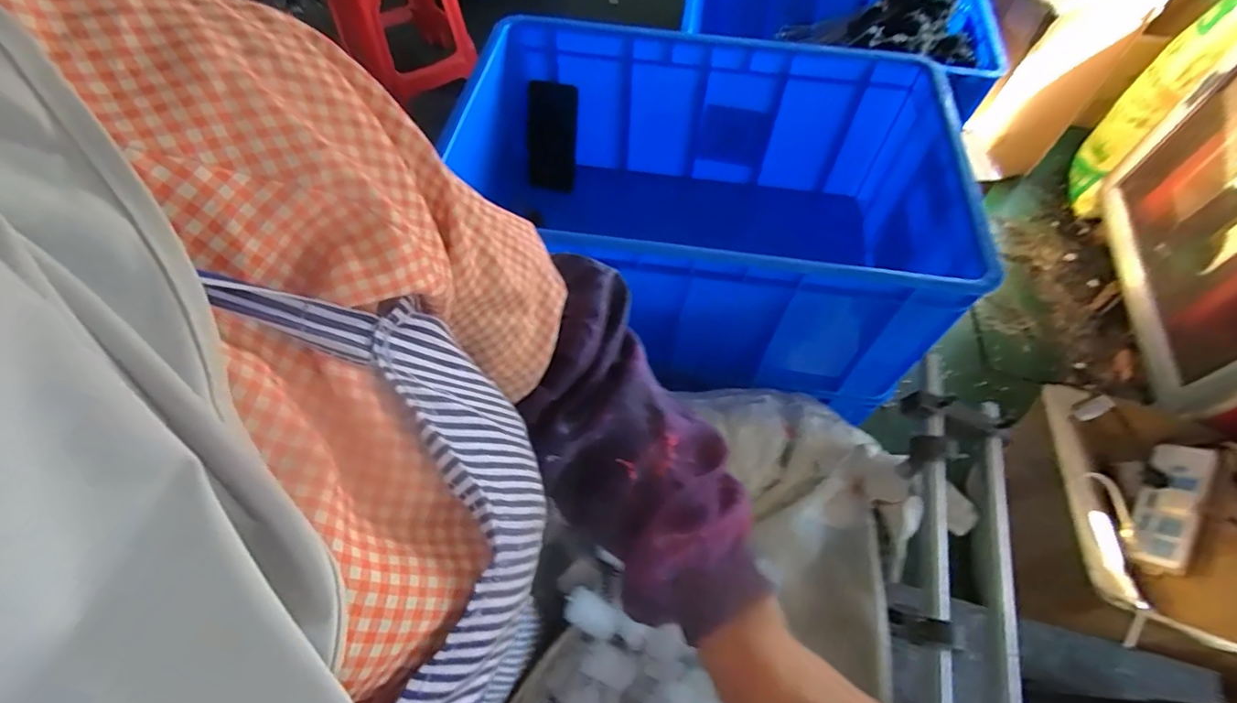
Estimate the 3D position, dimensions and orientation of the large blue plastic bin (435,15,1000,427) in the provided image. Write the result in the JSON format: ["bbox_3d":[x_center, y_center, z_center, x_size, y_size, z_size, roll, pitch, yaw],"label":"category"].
[{"bbox_3d":[0.072,-0.195,0.785,0.660,0.308,0.420,11,59,5],"label":"large blue plastic bin"}]

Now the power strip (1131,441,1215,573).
[{"bbox_3d":[0.922,0.252,0.925,0.079,0.035,0.232,5,53,55],"label":"power strip"}]

